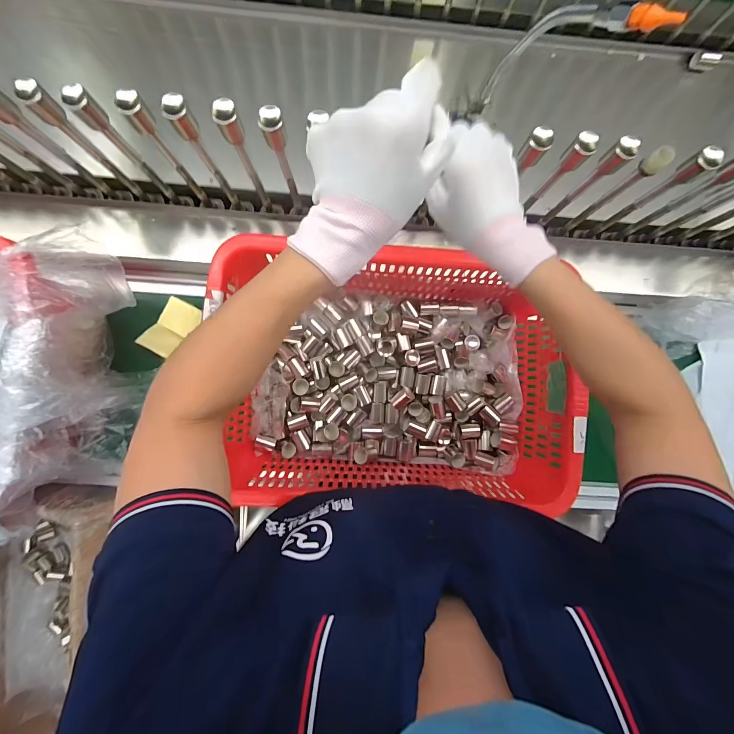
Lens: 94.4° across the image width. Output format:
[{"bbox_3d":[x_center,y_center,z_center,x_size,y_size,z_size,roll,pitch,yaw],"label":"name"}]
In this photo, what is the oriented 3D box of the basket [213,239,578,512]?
[{"bbox_3d":[0.050,0.015,0.543,0.497,0.140,0.336,4,90,-1],"label":"basket"}]

